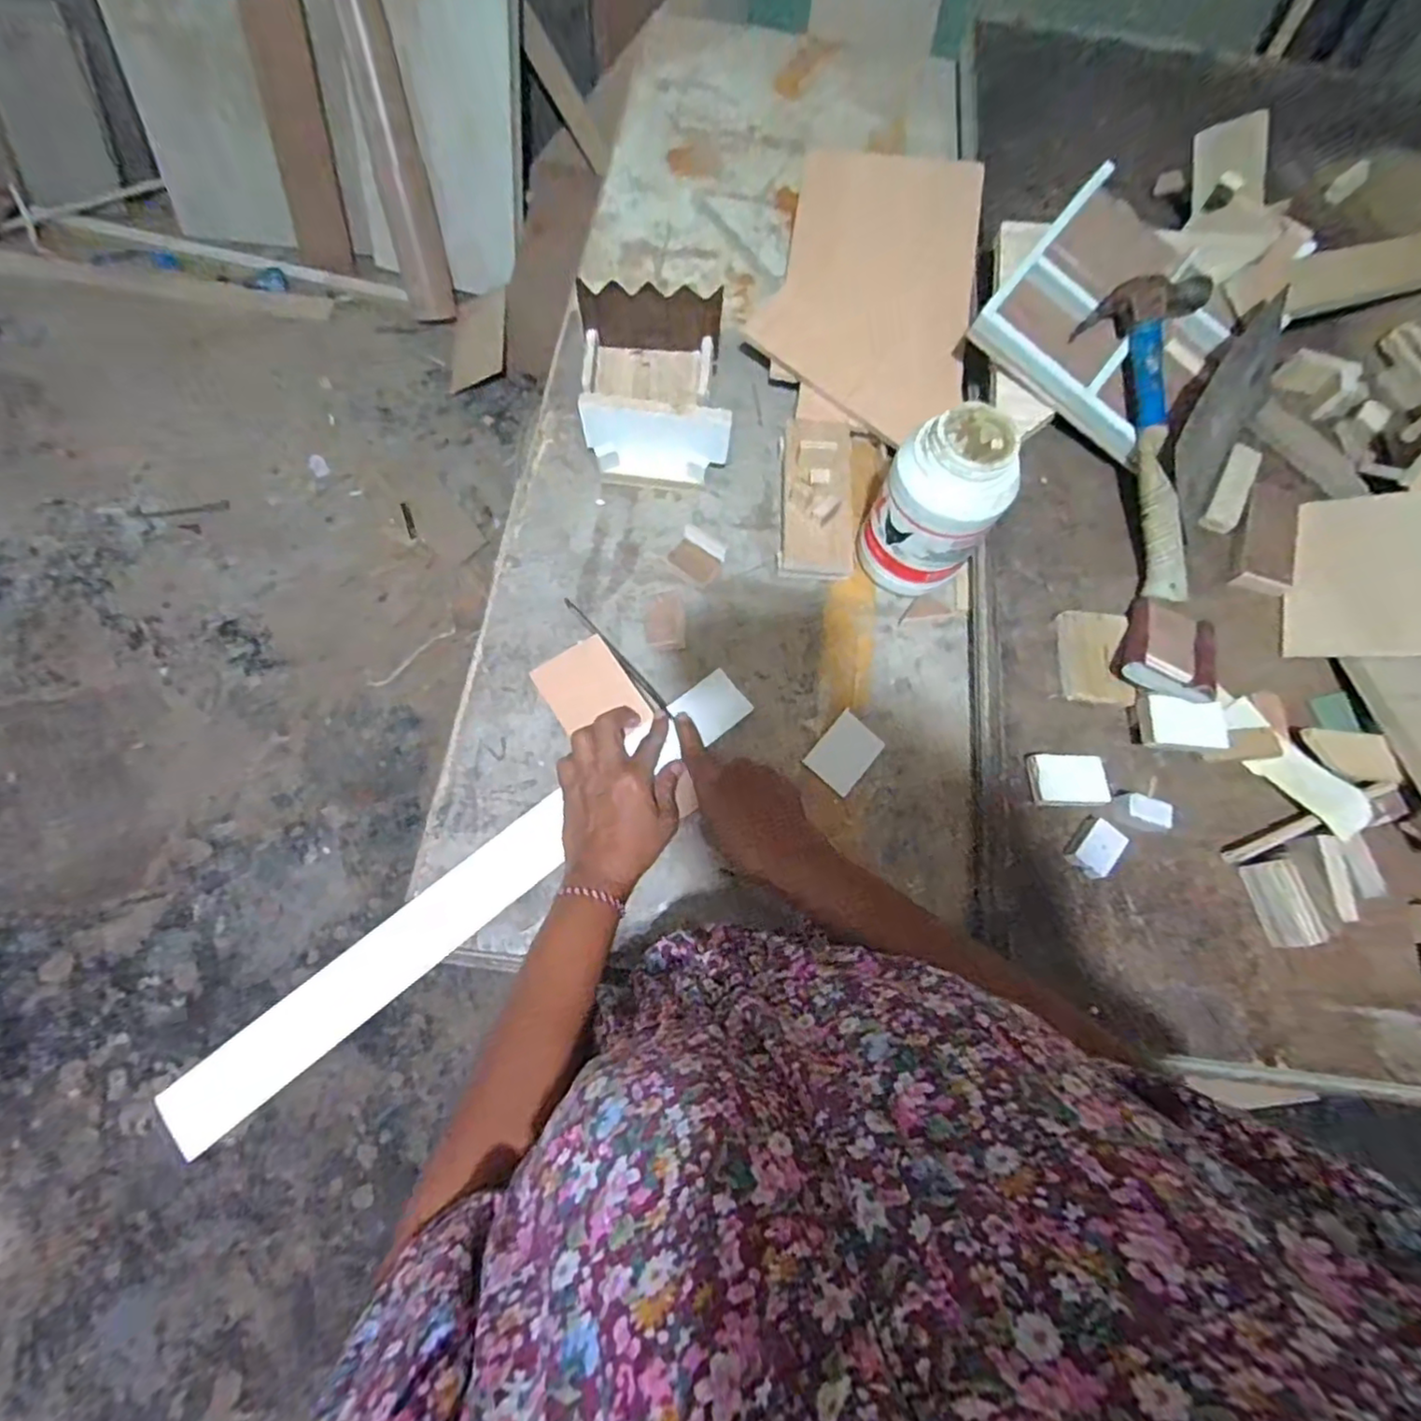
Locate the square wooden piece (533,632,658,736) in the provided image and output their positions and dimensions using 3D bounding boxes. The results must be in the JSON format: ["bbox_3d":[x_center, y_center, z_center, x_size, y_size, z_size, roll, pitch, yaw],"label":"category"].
[{"bbox_3d":[-0.096,-0.014,0.530,0.066,0.007,0.083,-32,75,-12],"label":"square wooden piece"}]

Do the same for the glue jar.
[{"bbox_3d":[0.185,-0.166,0.538,0.090,0.149,0.080,35,72,9],"label":"glue jar"}]

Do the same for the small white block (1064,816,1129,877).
[{"bbox_3d":[0.280,0.098,0.471,0.027,0.013,0.042,43,73,12],"label":"small white block"}]

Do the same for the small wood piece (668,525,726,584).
[{"bbox_3d":[-0.011,-0.140,0.589,0.045,0.011,0.039,37,72,10],"label":"small wood piece"}]

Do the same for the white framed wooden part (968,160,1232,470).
[{"bbox_3d":[0.352,-0.355,0.585,0.196,0.038,0.196,40,82,-1],"label":"white framed wooden part"}]

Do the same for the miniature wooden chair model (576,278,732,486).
[{"bbox_3d":[-0.051,-0.290,0.606,0.128,0.106,0.142,0,70,-4],"label":"miniature wooden chair model"}]

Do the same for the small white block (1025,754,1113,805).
[{"bbox_3d":[0.269,0.053,0.489,0.051,0.018,0.038,5,70,-2],"label":"small white block"}]

